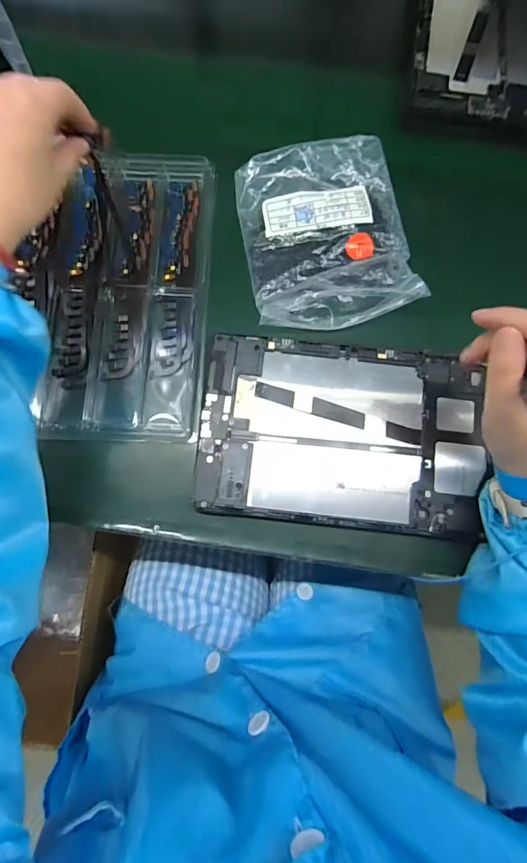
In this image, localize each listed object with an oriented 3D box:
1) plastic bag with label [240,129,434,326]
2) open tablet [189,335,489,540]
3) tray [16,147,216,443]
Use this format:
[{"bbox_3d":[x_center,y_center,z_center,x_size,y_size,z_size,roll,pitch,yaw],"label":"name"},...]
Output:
[{"bbox_3d":[0.055,-0.177,0.372,0.140,0.029,0.165,-10,77,-4],"label":"plastic bag with label"},{"bbox_3d":[0.063,0.000,0.339,0.224,0.013,0.148,6,80,0],"label":"open tablet"},{"bbox_3d":[-0.126,-0.126,0.369,0.153,0.017,0.267,2,80,-1],"label":"tray"}]

